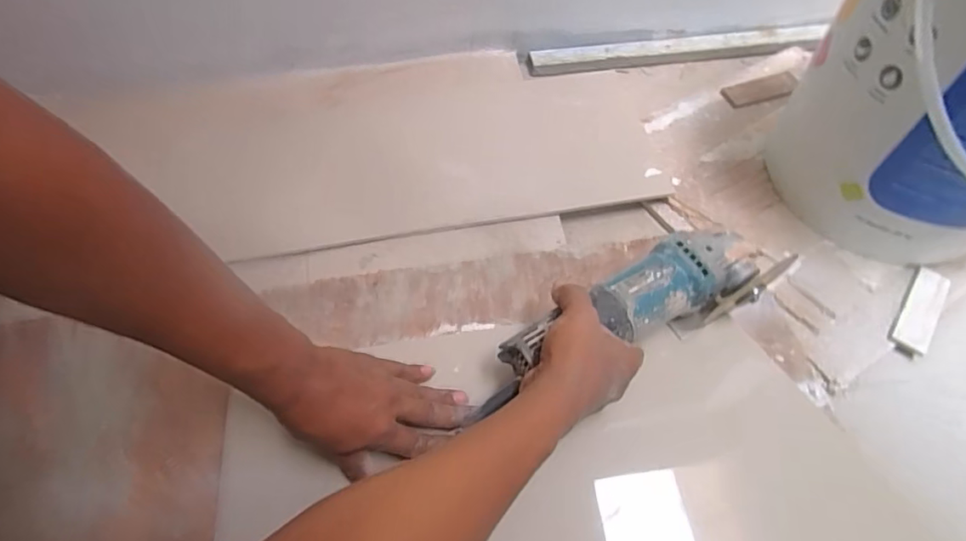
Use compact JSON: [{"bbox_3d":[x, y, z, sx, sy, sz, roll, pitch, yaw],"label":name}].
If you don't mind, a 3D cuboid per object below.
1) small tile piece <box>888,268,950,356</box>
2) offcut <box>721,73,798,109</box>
[{"bbox_3d":[0.460,0.040,0.561,0.036,0.004,0.110,34,64,19],"label":"small tile piece"},{"bbox_3d":[0.395,-0.255,0.758,0.111,0.008,0.045,-18,58,-9],"label":"offcut"}]

